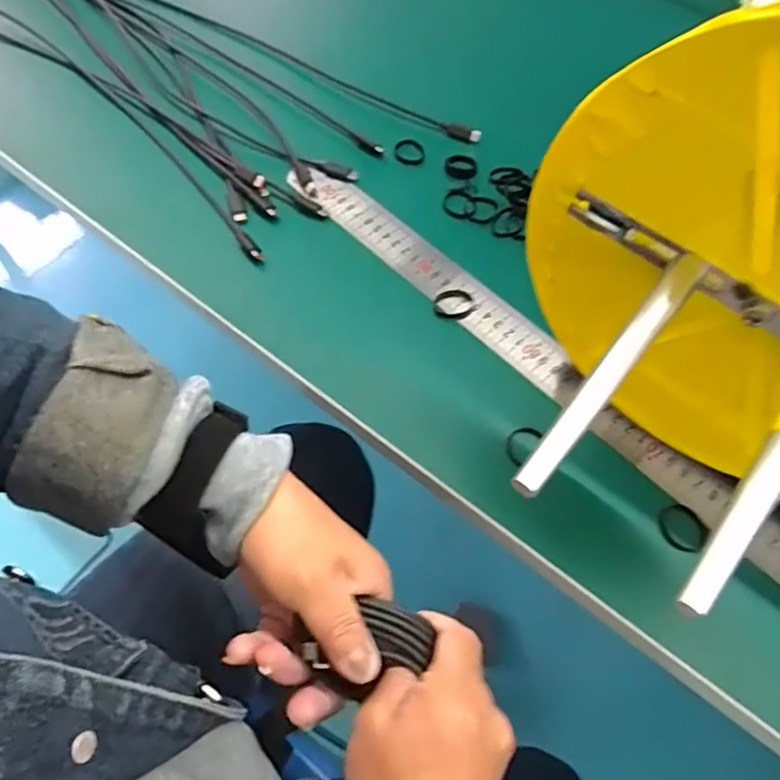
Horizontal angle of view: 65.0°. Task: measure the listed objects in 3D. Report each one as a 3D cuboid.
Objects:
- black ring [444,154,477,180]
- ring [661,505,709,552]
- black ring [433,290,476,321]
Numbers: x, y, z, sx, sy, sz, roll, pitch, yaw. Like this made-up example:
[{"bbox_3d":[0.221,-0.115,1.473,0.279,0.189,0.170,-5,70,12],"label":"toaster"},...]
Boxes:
[{"bbox_3d":[0.058,-0.181,0.493,0.025,0.004,0.028,9,59,1],"label":"black ring"},{"bbox_3d":[0.169,0.080,0.353,0.026,0.004,0.028,2,59,-3],"label":"ring"},{"bbox_3d":[0.045,-0.060,0.430,0.028,0.005,0.025,-18,62,-14],"label":"black ring"}]

